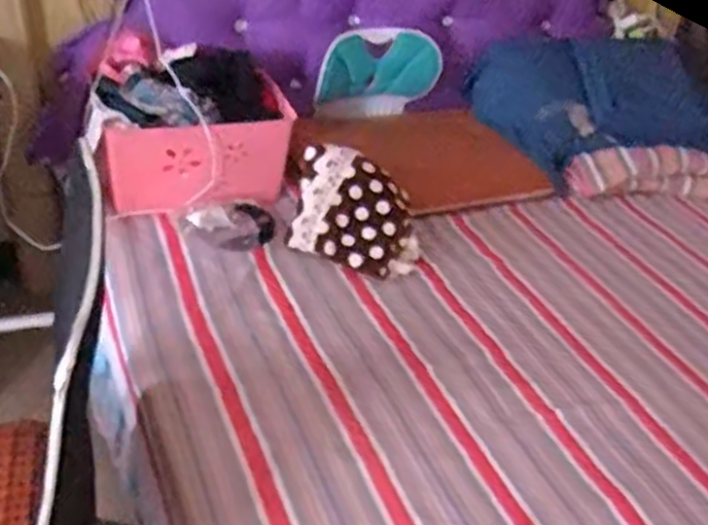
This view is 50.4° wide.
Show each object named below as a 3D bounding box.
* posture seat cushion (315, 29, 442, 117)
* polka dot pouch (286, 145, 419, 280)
[{"bbox_3d":[0.070,-0.476,1.917,0.336,0.214,0.049,-6,36,-20],"label":"posture seat cushion"},{"bbox_3d":[0.004,-0.102,1.566,0.277,0.169,0.200,14,34,9],"label":"polka dot pouch"}]

